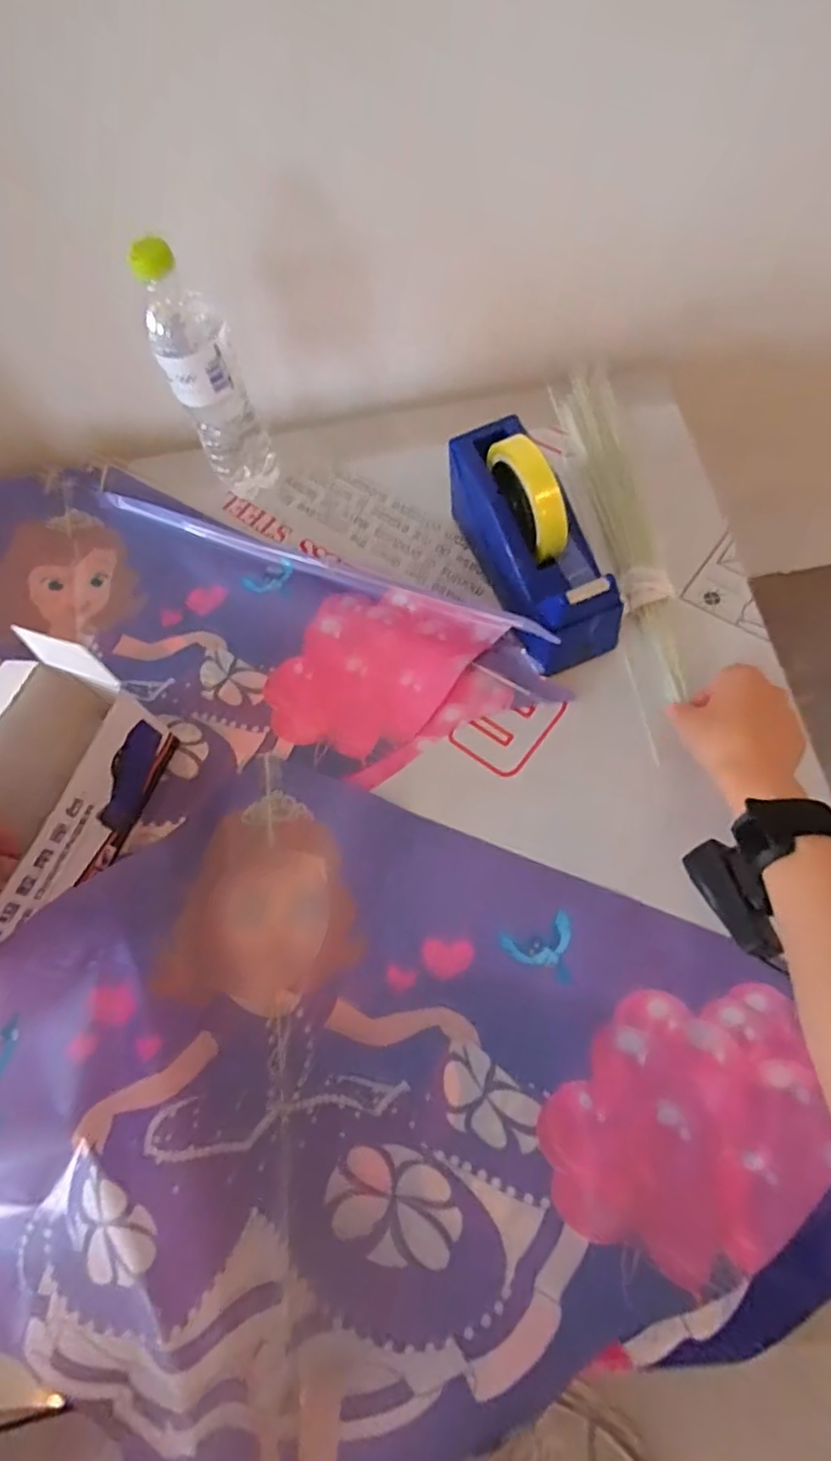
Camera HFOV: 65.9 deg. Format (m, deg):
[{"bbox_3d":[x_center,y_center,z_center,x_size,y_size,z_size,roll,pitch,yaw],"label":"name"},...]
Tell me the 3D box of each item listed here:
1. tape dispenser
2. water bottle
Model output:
[{"bbox_3d":[0.094,-0.158,0.532,0.072,0.121,0.199,-22,65,-3],"label":"tape dispenser"},{"bbox_3d":[-0.185,-0.311,0.580,0.064,0.225,0.059,-22,65,-3],"label":"water bottle"}]

